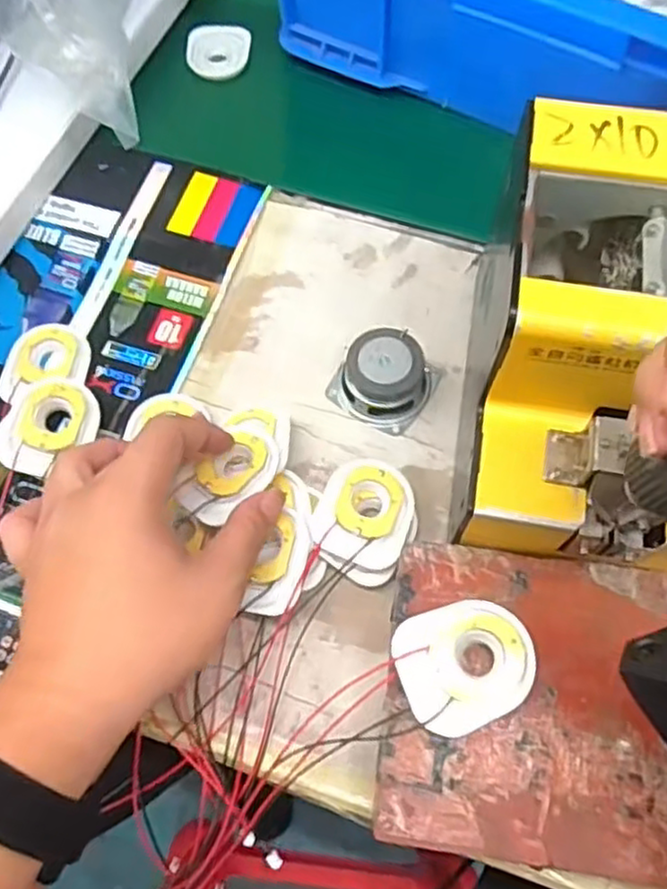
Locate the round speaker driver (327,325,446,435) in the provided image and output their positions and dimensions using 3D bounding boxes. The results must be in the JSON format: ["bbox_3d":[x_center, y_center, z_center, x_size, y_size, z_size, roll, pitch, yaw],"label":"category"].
[{"bbox_3d":[0.031,-0.042,0.416,0.053,0.029,0.052,33,70,14],"label":"round speaker driver"}]

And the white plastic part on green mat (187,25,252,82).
[{"bbox_3d":[-0.090,-0.311,0.557,0.048,0.005,0.043,1,88,-12],"label":"white plastic part on green mat"}]

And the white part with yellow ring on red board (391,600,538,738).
[{"bbox_3d":[0.058,0.097,0.308,0.058,0.020,0.050,-21,67,-8],"label":"white part with yellow ring on red board"}]

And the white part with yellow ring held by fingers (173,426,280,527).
[{"bbox_3d":[-0.055,0.015,0.373,0.037,0.010,0.058,40,72,17],"label":"white part with yellow ring held by fingers"}]

